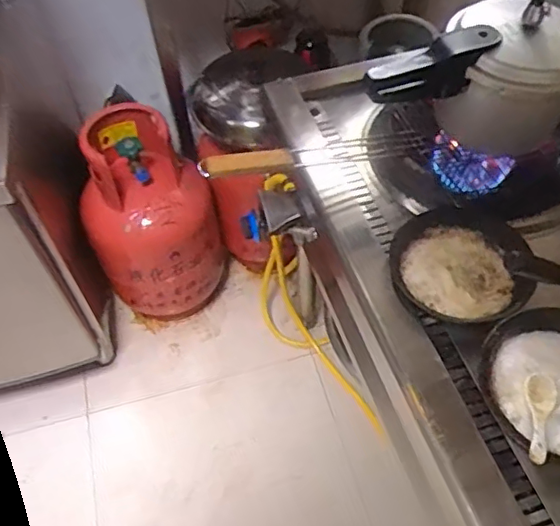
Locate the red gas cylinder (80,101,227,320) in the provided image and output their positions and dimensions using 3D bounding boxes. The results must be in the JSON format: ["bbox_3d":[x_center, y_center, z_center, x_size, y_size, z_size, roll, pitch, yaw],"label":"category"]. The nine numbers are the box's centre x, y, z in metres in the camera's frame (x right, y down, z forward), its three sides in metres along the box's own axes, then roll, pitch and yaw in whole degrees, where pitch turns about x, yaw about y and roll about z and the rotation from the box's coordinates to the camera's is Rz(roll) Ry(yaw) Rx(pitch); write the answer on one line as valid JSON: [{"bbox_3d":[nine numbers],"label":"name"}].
[{"bbox_3d":[-0.303,-0.075,1.520,0.293,0.606,0.284,-3,55,0],"label":"red gas cylinder"}]

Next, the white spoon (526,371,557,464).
[{"bbox_3d":[0.288,0.170,0.650,0.037,0.018,0.126,19,34,15],"label":"white spoon"}]

